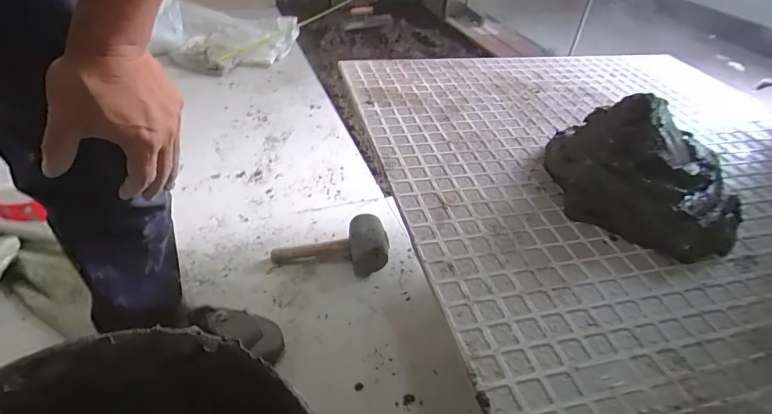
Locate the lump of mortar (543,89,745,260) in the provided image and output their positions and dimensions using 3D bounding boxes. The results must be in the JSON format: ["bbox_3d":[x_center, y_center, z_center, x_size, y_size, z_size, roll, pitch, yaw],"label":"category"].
[{"bbox_3d":[0.317,-0.044,0.523,0.227,0.108,0.159,22,42,18],"label":"lump of mortar"}]

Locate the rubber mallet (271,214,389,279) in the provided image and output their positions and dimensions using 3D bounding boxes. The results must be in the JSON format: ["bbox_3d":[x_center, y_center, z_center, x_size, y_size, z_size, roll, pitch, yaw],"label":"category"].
[{"bbox_3d":[-0.114,0.067,0.884,0.234,0.105,0.125,6,40,0],"label":"rubber mallet"}]

